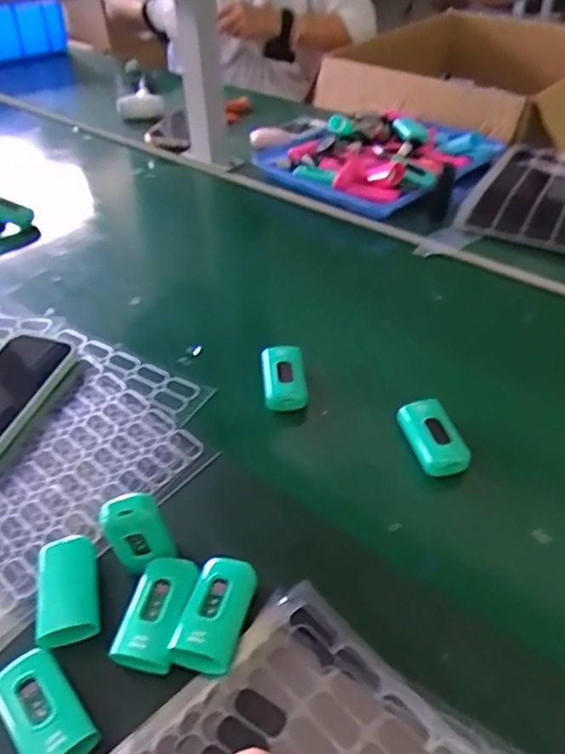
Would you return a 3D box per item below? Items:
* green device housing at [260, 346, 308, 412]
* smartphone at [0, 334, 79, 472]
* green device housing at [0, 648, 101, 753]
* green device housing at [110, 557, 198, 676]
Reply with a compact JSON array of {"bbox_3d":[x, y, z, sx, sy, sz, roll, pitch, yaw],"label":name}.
[{"bbox_3d":[0.000,0.000,0.540,0.038,0.023,0.061,-6,44,-2],"label":"green device housing"},{"bbox_3d":[-0.252,0.018,0.532,0.087,0.013,0.155,14,47,17],"label":"smartphone"},{"bbox_3d":[-0.135,0.192,0.340,0.038,0.020,0.069,-34,52,-27],"label":"green device housing"},{"bbox_3d":[-0.079,0.149,0.379,0.038,0.020,0.068,7,45,10],"label":"green device housing"}]

